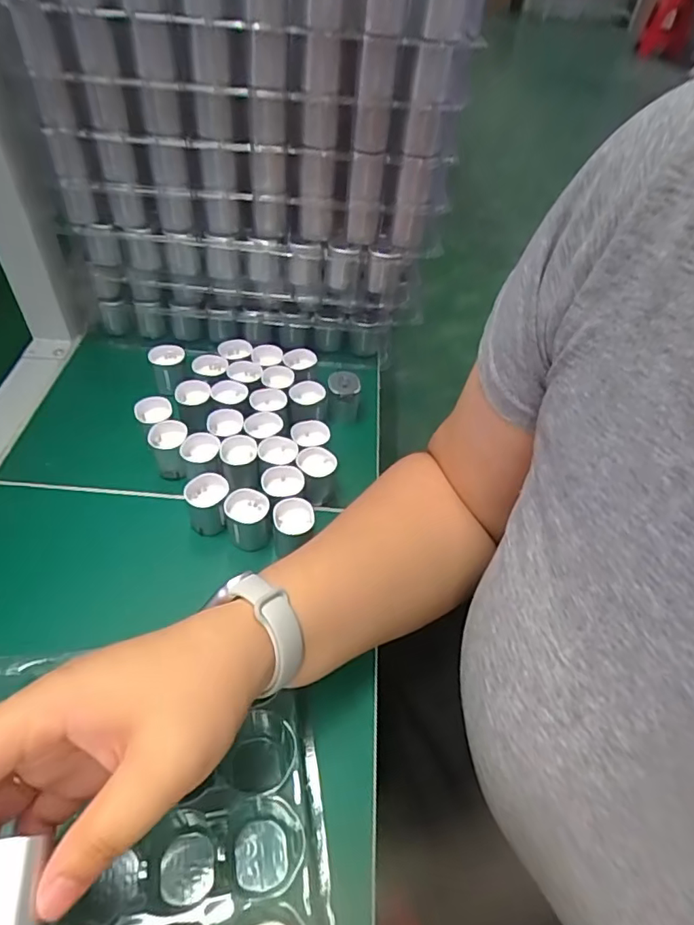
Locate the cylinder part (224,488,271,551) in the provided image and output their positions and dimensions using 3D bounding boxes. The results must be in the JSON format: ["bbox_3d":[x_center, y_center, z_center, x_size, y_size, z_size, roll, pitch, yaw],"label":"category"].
[{"bbox_3d":[-0.071,0.042,0.389,0.030,0.034,0.030,-4,48,-10],"label":"cylinder part"}]

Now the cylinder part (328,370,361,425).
[{"bbox_3d":[-0.003,-0.058,0.481,0.027,0.037,0.027,6,47,-1],"label":"cylinder part"}]

